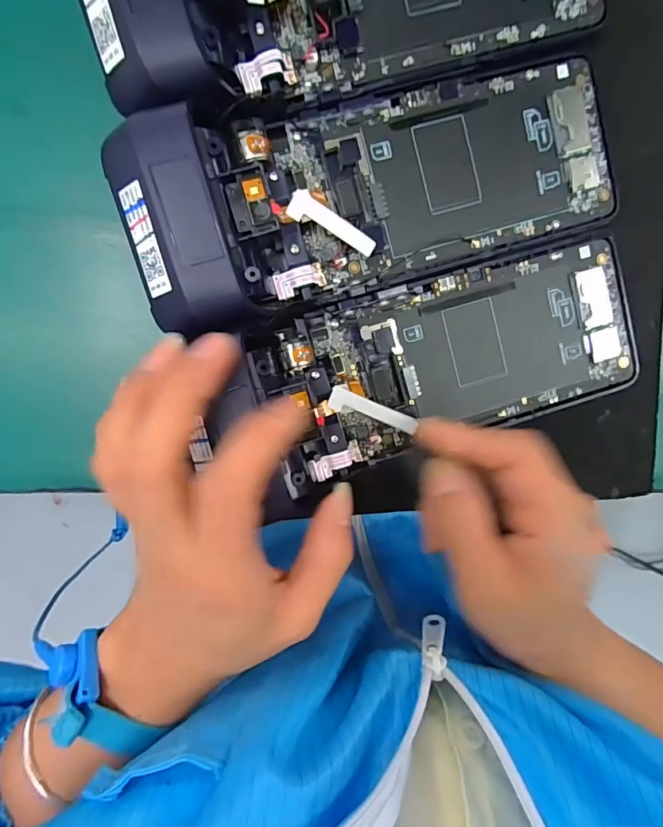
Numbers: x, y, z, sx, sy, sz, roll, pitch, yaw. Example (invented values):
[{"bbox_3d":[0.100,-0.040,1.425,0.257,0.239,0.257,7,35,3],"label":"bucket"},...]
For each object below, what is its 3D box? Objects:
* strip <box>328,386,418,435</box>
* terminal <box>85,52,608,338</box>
[{"bbox_3d":[0.018,-0.001,0.200,0.039,0.004,0.009,21,91,1],"label":"strip"},{"bbox_3d":[0.027,-0.100,0.191,0.217,0.038,0.081,-19,97,-5],"label":"terminal"}]

